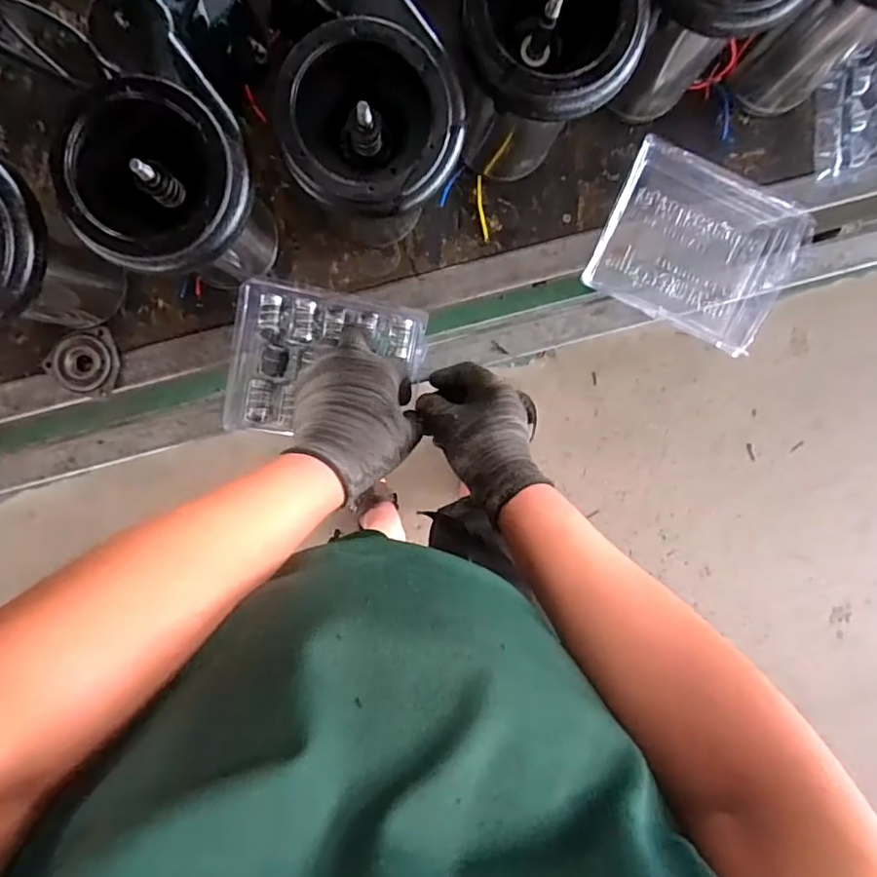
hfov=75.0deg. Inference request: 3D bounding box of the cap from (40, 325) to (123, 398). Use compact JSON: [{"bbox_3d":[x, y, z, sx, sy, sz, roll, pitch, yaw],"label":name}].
[{"bbox_3d":[-0.341,-0.076,0.549,0.065,0.012,0.063,0,96,-2],"label":"cap"}]

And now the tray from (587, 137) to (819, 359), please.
[{"bbox_3d":[0.246,-0.182,0.546,0.180,0.034,0.154,23,95,-5],"label":"tray"}]

